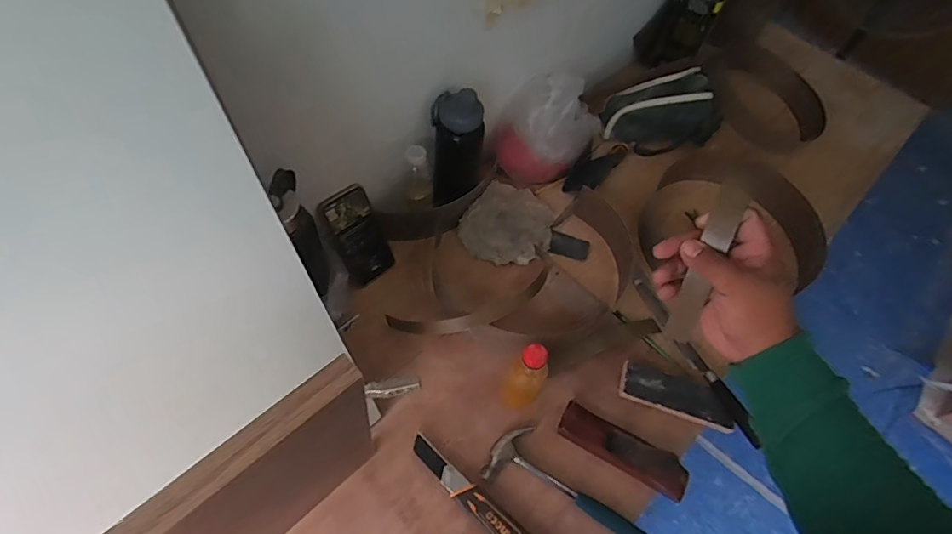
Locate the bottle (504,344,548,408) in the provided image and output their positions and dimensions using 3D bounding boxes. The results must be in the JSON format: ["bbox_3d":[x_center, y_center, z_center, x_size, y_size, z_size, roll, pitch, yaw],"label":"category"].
[{"bbox_3d":[0.070,0.163,0.691,0.043,0.173,0.040,3,59,-5],"label":"bottle"}]

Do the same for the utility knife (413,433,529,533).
[{"bbox_3d":[0.005,0.333,0.675,0.254,0.015,0.044,37,62,15],"label":"utility knife"}]

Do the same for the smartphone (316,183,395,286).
[{"bbox_3d":[-0.196,-0.050,0.819,0.086,0.160,0.015,-39,38,-24],"label":"smartphone"}]

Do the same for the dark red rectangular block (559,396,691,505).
[{"bbox_3d":[0.219,0.269,0.728,0.195,0.043,0.054,28,60,10],"label":"dark red rectangular block"}]

